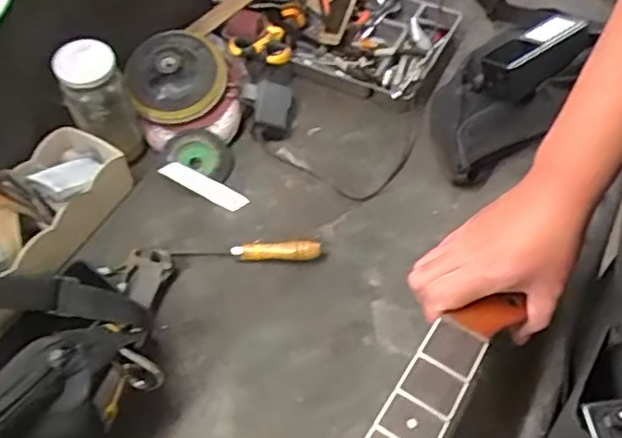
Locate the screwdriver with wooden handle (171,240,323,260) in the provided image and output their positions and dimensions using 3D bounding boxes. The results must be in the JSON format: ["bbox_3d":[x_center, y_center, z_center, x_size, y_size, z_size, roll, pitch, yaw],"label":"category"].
[{"bbox_3d":[-0.067,0.034,0.670,0.154,0.021,0.016,0,56,4],"label":"screwdriver with wooden handle"}]

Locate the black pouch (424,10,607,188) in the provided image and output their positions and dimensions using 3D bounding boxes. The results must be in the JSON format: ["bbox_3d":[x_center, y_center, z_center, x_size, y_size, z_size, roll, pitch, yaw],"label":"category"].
[{"bbox_3d":[0.231,-0.162,0.756,0.136,0.061,0.279,32,64,23],"label":"black pouch"}]

